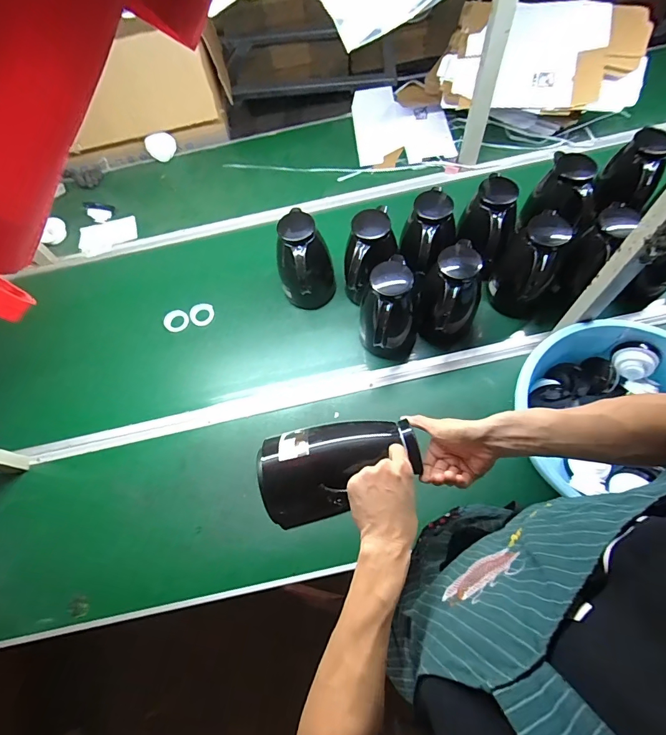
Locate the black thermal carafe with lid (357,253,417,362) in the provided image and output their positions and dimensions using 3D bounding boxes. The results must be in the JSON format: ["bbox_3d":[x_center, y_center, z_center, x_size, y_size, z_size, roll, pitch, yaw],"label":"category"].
[{"bbox_3d":[0.118,-0.115,0.839,0.126,0.206,0.128,-2,65,4],"label":"black thermal carafe with lid"}]

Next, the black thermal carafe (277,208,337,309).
[{"bbox_3d":[-0.066,-0.225,0.910,0.113,0.225,0.117,-2,65,4],"label":"black thermal carafe"}]

